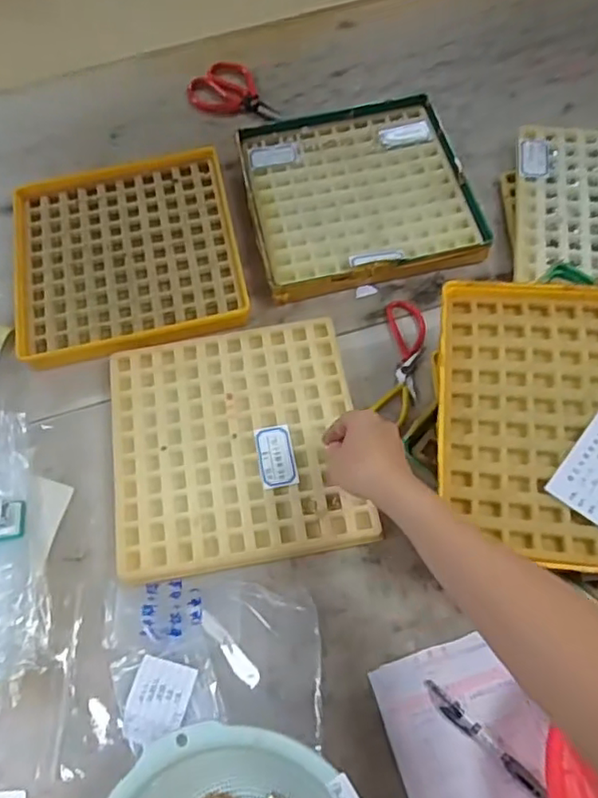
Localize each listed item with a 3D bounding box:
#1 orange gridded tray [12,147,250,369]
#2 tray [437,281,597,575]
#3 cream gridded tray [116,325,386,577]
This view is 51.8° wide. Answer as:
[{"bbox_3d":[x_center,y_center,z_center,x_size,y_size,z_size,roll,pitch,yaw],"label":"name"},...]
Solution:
[{"bbox_3d":[-0.218,-0.187,0.780,0.270,0.032,0.283,-13,66,-3],"label":"orange gridded tray"},{"bbox_3d":[0.266,0.020,0.557,0.269,0.034,0.270,4,66,5],"label":"tray"},{"bbox_3d":[-0.068,0.043,0.653,0.253,0.013,0.258,-10,66,-1],"label":"cream gridded tray"}]

